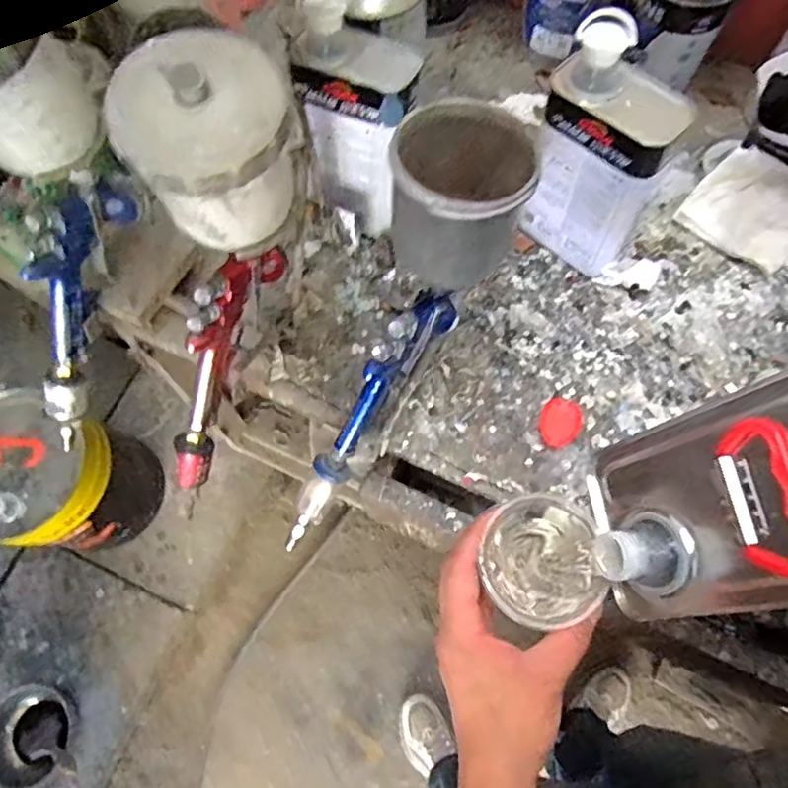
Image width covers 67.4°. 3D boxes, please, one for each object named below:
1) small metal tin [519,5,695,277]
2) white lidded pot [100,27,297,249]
[{"bbox_3d":[0.185,-0.212,0.538,0.111,0.208,0.059,39,76,14],"label":"small metal tin"},{"bbox_3d":[-0.113,-0.158,0.373,0.099,0.095,0.096,-1,70,1],"label":"white lidded pot"}]

